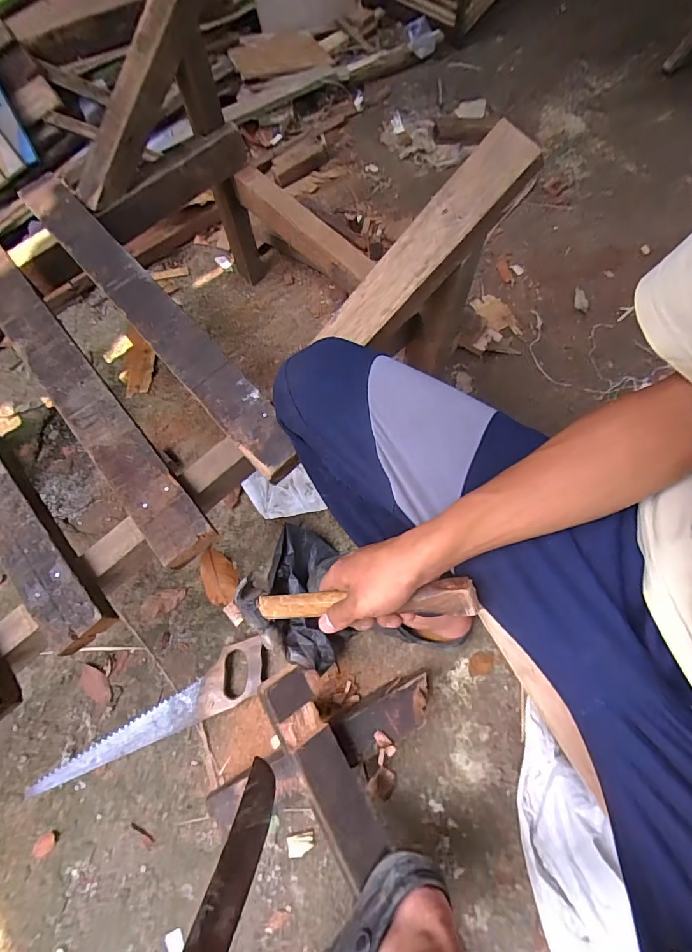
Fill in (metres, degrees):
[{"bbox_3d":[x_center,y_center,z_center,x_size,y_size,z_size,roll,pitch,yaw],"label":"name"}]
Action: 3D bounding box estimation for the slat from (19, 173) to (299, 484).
[{"bbox_3d":[-0.256,-0.215,0.575,0.064,0.023,0.561,-42,77,-5],"label":"slat"}]

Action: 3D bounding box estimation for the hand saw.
[{"bbox_3d":[-0.313,0.399,0.713,0.405,0.027,0.080,-28,70,-8],"label":"hand saw"}]

